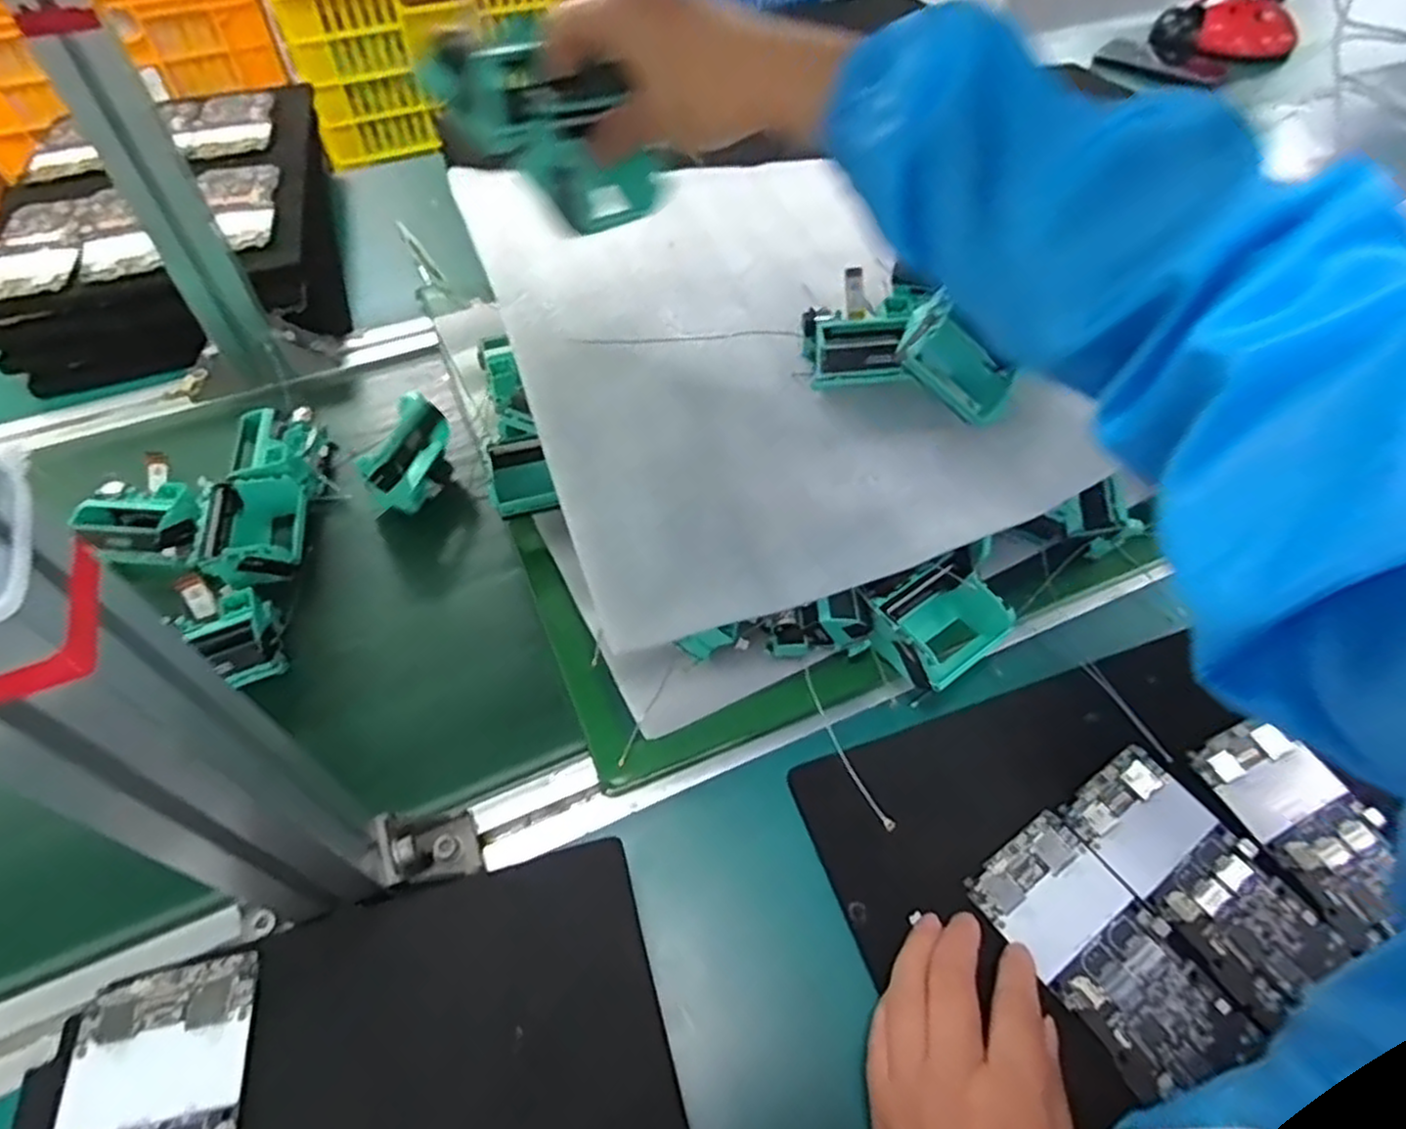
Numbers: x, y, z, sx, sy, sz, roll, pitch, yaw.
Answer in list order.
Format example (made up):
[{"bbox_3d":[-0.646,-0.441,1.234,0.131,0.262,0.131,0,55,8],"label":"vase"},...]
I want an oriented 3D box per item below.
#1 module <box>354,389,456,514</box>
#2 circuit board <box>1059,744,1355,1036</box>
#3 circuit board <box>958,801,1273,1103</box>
[{"bbox_3d":[-0.205,-0.073,0.533,0.033,0.066,0.071,14,55,10],"label":"module"},{"bbox_3d":[0.250,0.156,0.383,0.066,0.004,0.121,-29,59,-20],"label":"circuit board"},{"bbox_3d":[0.191,0.186,0.363,0.065,0.008,0.119,-30,59,-20],"label":"circuit board"}]

